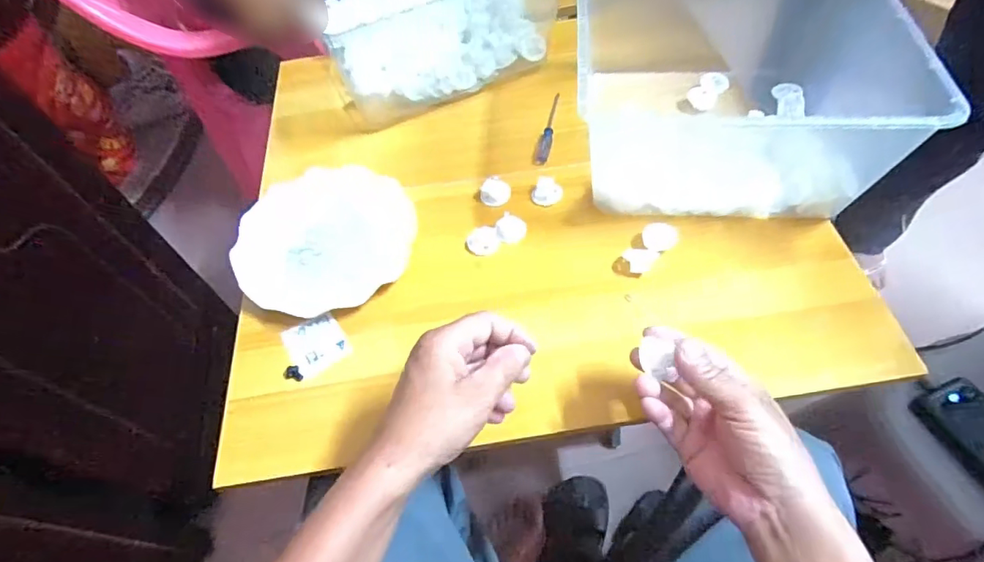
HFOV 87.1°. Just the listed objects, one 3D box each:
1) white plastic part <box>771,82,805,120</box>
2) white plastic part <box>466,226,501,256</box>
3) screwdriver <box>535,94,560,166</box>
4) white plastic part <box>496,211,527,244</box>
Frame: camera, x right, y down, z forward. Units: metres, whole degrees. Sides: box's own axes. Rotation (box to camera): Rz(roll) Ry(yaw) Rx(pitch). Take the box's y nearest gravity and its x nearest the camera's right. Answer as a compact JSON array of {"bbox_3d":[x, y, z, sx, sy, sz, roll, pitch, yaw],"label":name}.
[{"bbox_3d":[0.344,-0.208,0.599,0.027,0.016,0.073,7,57,9],"label":"white plastic part"},{"bbox_3d":[-0.009,-0.042,0.535,0.032,0.010,0.029,-6,56,0],"label":"white plastic part"},{"bbox_3d":[0.069,-0.181,0.620,0.016,0.015,0.110,11,58,12],"label":"screwdriver"},{"bbox_3d":[0.020,-0.055,0.543,0.030,0.013,0.032,10,58,11],"label":"white plastic part"}]

